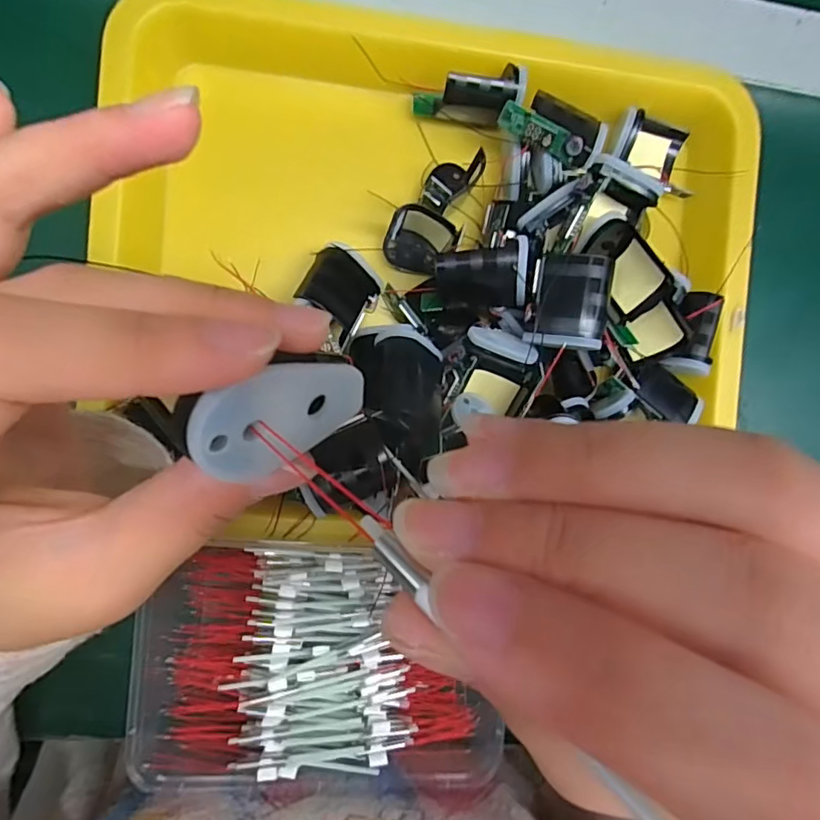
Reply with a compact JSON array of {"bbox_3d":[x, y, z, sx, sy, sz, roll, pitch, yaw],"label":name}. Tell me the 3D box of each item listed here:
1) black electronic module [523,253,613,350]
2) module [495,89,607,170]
[{"bbox_3d":[0.075,-0.050,0.254,0.033,0.017,0.042,13,90,-8],"label":"black electronic module"},{"bbox_3d":[0.071,-0.143,0.275,0.050,0.019,0.028,22,88,-8],"label":"module"}]

